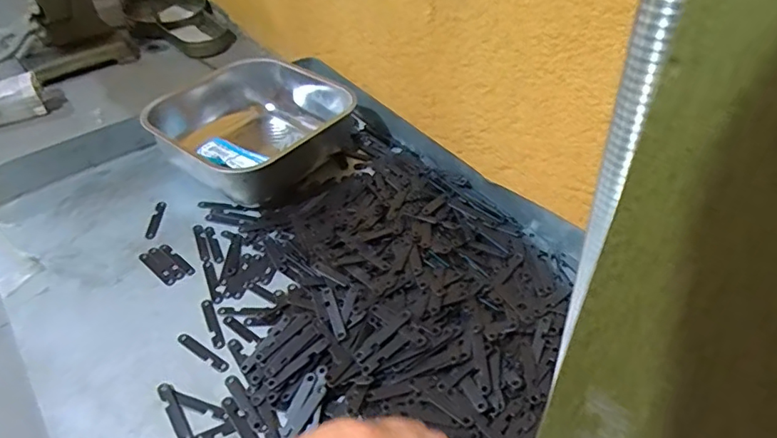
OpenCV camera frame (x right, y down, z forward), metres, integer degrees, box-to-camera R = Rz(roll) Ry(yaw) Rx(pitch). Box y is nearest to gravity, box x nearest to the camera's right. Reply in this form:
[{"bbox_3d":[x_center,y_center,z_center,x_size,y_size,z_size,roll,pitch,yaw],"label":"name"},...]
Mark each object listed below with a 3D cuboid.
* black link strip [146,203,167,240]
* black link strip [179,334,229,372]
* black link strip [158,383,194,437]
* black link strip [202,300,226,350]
[{"bbox_3d":[-0.224,0.000,0.534,0.011,0.004,0.054,-5,43,-1],"label":"black link strip"},{"bbox_3d":[-0.141,0.100,0.419,0.052,0.004,0.009,25,49,26],"label":"black link strip"},{"bbox_3d":[-0.146,0.134,0.379,0.010,0.006,0.050,-25,48,-23],"label":"black link strip"},{"bbox_3d":[-0.136,0.081,0.431,0.010,0.004,0.049,-20,46,-17],"label":"black link strip"}]

